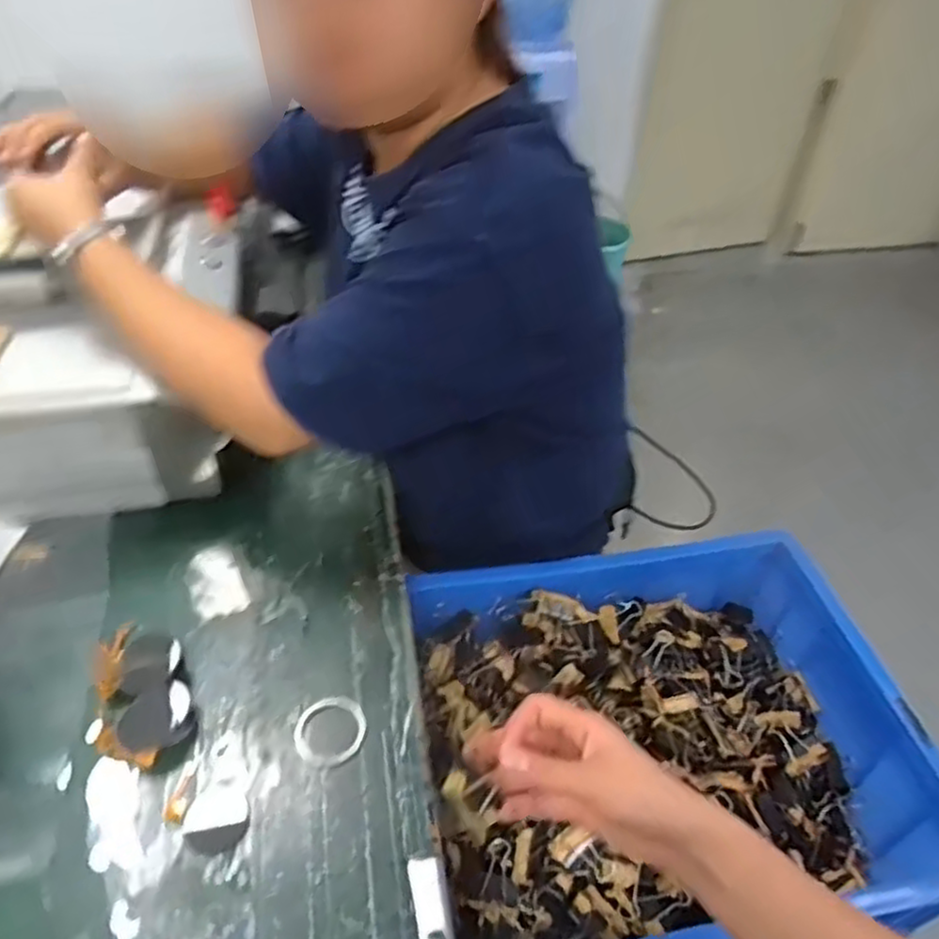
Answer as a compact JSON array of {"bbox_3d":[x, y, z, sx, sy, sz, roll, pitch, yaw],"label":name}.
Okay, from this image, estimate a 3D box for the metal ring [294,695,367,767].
[{"bbox_3d":[-0.100,0.189,0.511,0.051,0.008,0.048,2,44,-2],"label":"metal ring"}]

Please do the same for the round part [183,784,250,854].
[{"bbox_3d":[-0.168,0.232,0.472,0.041,0.004,0.042,2,44,-2],"label":"round part"}]

